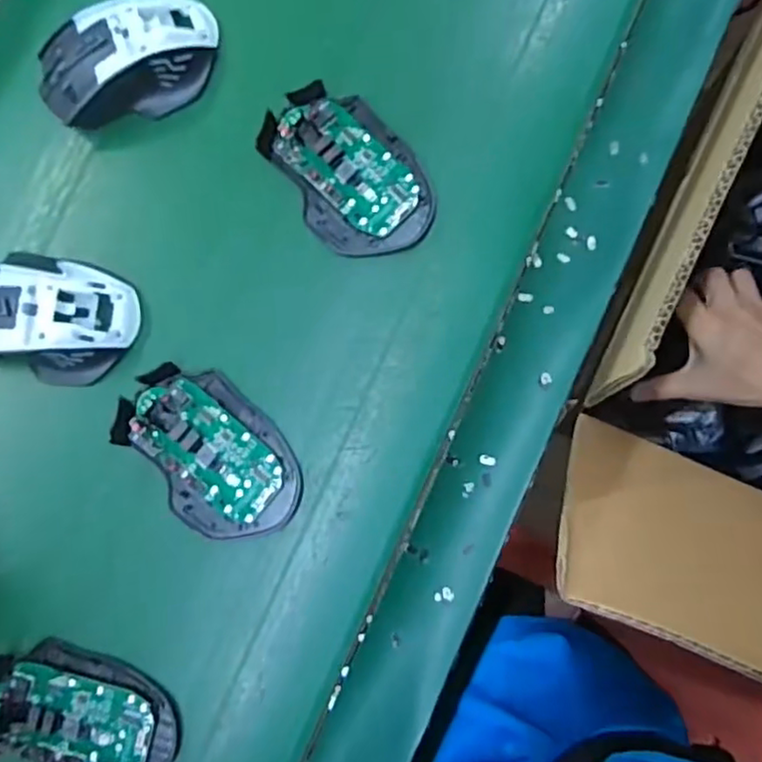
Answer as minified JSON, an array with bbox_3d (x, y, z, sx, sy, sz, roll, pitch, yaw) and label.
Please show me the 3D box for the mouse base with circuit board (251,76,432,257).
[{"bbox_3d":[-0.019,-0.125,0.398,0.071,0.031,0.112,-37,80,2],"label":"mouse base with circuit board"}]

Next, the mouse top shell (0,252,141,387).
[{"bbox_3d":[-0.208,-0.038,0.394,0.116,0.037,0.072,5,84,8],"label":"mouse top shell"}]

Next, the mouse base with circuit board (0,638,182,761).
[{"bbox_3d":[-0.175,0.193,0.372,0.115,0.022,0.071,23,87,9],"label":"mouse base with circuit board"}]

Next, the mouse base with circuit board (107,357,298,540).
[{"bbox_3d":[-0.100,0.042,0.380,0.114,0.019,0.071,44,90,10],"label":"mouse base with circuit board"}]

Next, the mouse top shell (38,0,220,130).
[{"bbox_3d":[-0.159,-0.201,0.408,0.114,0.032,0.064,-25,81,4],"label":"mouse top shell"}]

